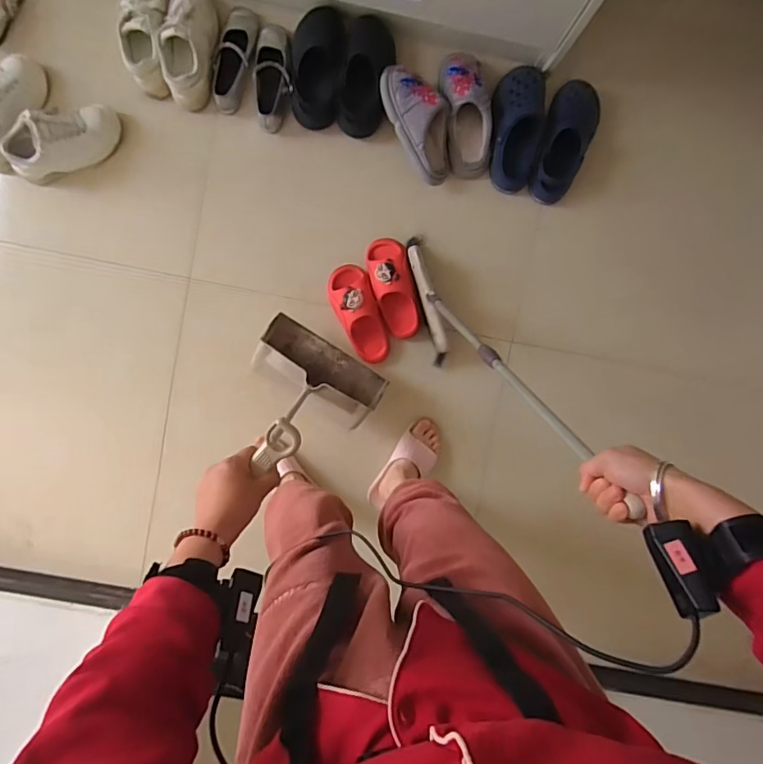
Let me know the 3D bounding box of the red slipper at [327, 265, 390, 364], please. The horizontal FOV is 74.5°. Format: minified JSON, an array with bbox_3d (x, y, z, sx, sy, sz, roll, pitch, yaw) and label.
[{"bbox_3d":[-0.054,-0.161,1.211,0.100,0.087,0.243,-19,98,-3],"label":"red slipper"}]

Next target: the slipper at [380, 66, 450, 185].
[{"bbox_3d":[0.097,-0.603,1.170,0.135,0.063,0.269,-31,112,-1],"label":"slipper"}]

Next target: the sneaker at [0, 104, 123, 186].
[{"bbox_3d":[-0.727,-0.544,1.138,0.261,0.130,0.108,-24,91,-3],"label":"sneaker"}]

